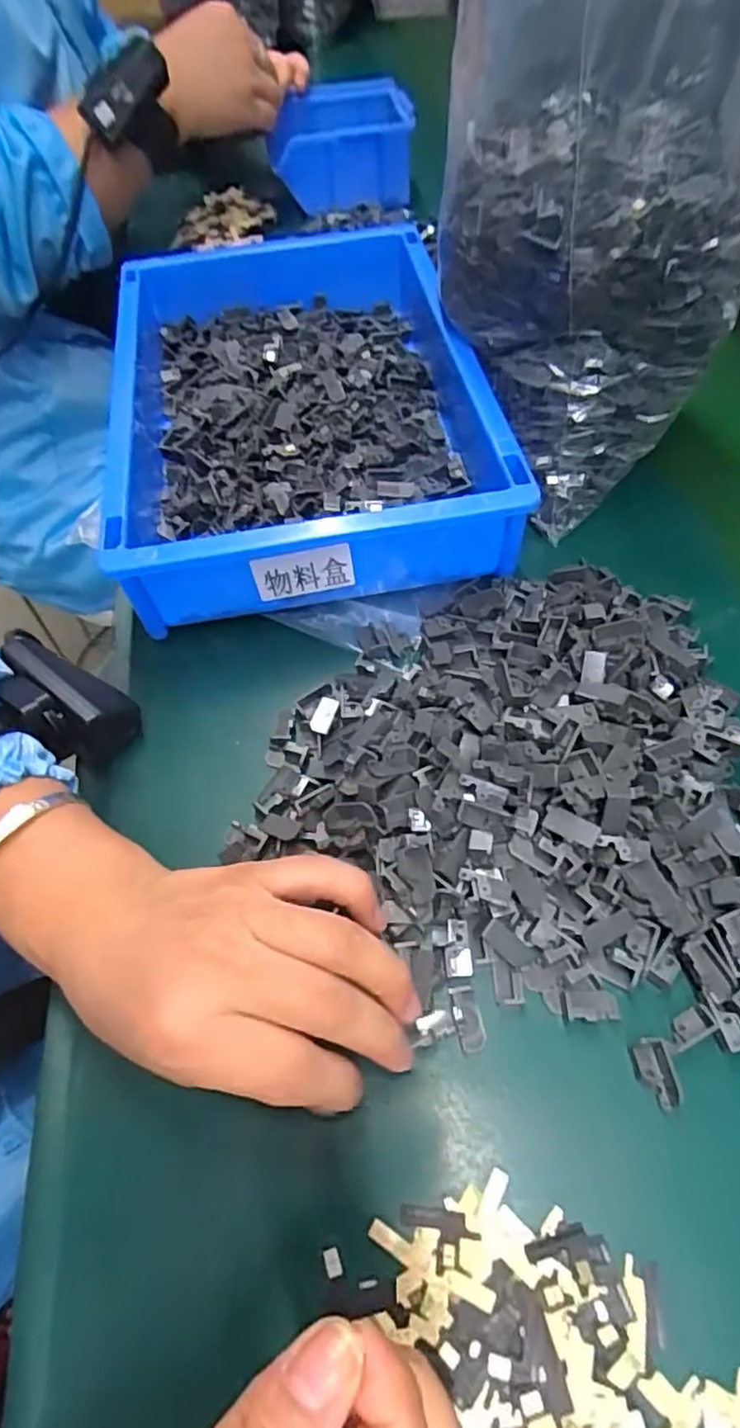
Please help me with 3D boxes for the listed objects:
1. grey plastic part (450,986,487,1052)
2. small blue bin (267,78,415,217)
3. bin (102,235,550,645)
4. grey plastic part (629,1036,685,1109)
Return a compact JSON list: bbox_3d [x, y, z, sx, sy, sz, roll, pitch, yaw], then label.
[{"bbox_3d":[0.037,0.115,0.249,0.011,0.007,0.023,-12,74,-7],"label":"grey plastic part"},{"bbox_3d":[-0.029,-0.550,0.640,0.137,0.074,0.108,-6,57,-4],"label":"small blue bin"},{"bbox_3d":[-0.043,-0.190,0.417,0.209,0.079,0.309,-8,57,-4],"label":"bin"},{"bbox_3d":[0.101,0.128,0.235,0.011,0.012,0.022,-8,57,-4],"label":"grey plastic part"}]

